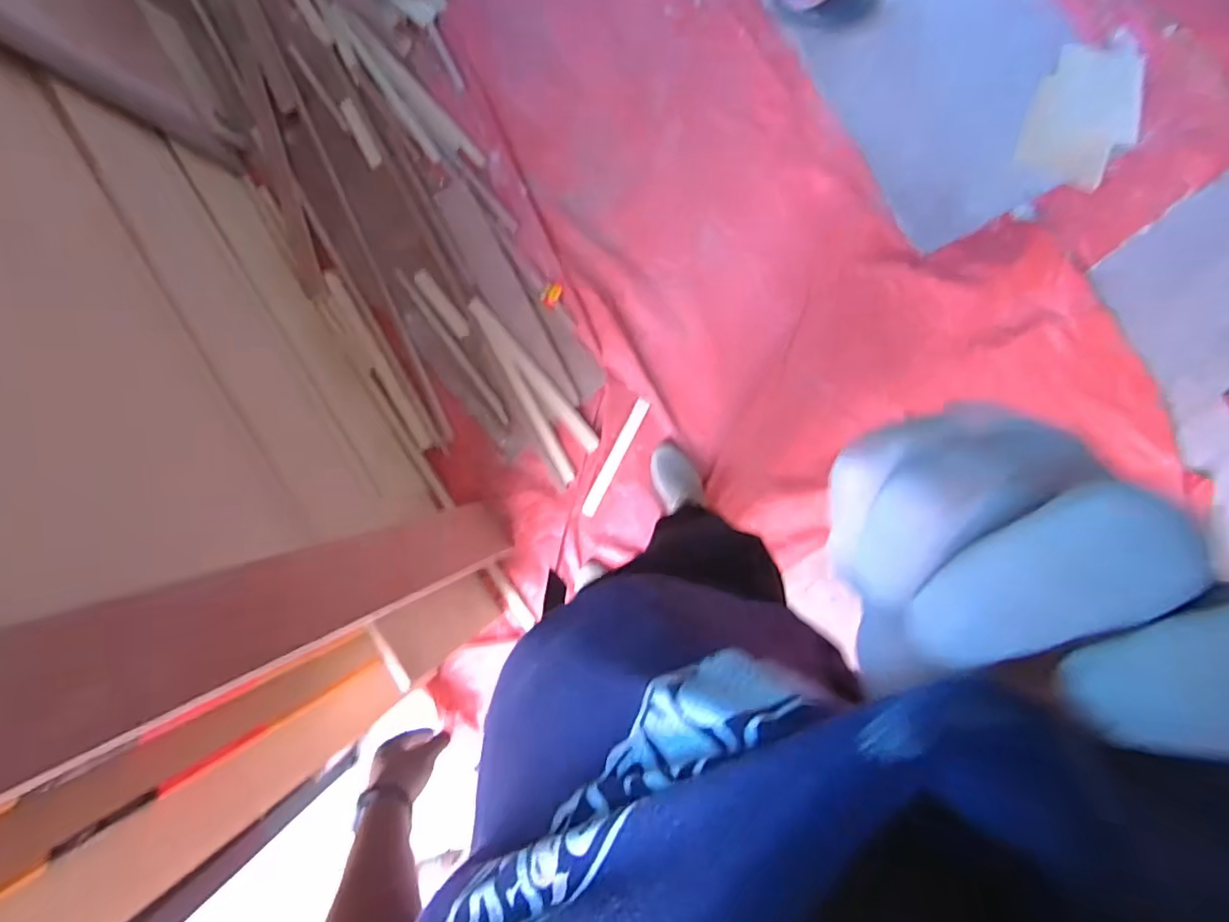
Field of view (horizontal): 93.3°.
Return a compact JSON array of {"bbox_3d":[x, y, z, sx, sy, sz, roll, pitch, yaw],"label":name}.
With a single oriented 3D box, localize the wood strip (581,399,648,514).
[{"bbox_3d":[0.004,-0.011,1.560,0.037,0.008,0.342,27,85,2],"label":"wood strip"}]

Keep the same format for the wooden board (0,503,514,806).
[{"bbox_3d":[-0.461,0.212,0.926,0.033,1.169,0.158,-4,92,15],"label":"wooden board"}]

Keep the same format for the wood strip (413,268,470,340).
[{"bbox_3d":[-0.476,-0.434,1.603,0.041,0.014,0.230,-37,86,-4],"label":"wood strip"}]

